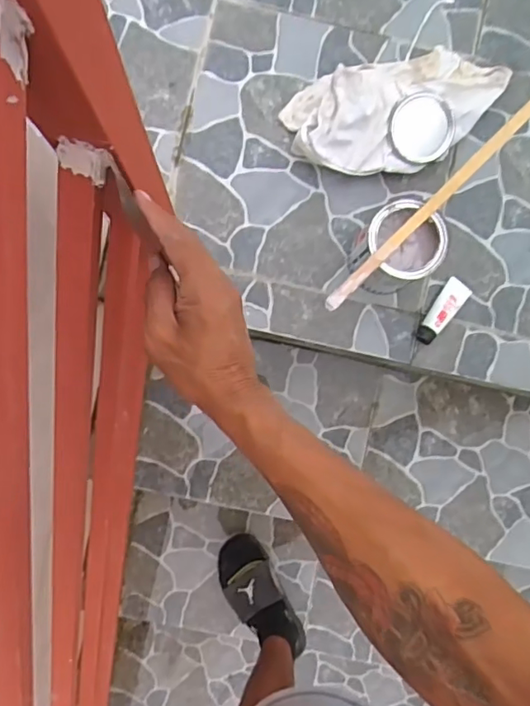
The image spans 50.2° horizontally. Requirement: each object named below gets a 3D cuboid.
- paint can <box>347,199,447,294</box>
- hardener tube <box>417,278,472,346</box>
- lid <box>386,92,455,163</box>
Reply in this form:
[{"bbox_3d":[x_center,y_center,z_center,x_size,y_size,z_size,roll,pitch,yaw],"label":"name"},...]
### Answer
[{"bbox_3d":[0.177,-0.141,0.780,0.106,0.133,0.098,0,87,-4],"label":"paint can"},{"bbox_3d":[0.261,-0.061,0.835,0.038,0.026,0.105,38,90,0],"label":"hardener tube"},{"bbox_3d":[0.222,-0.319,0.804,0.090,0.013,0.091,-1,108,-2],"label":"lid"}]

